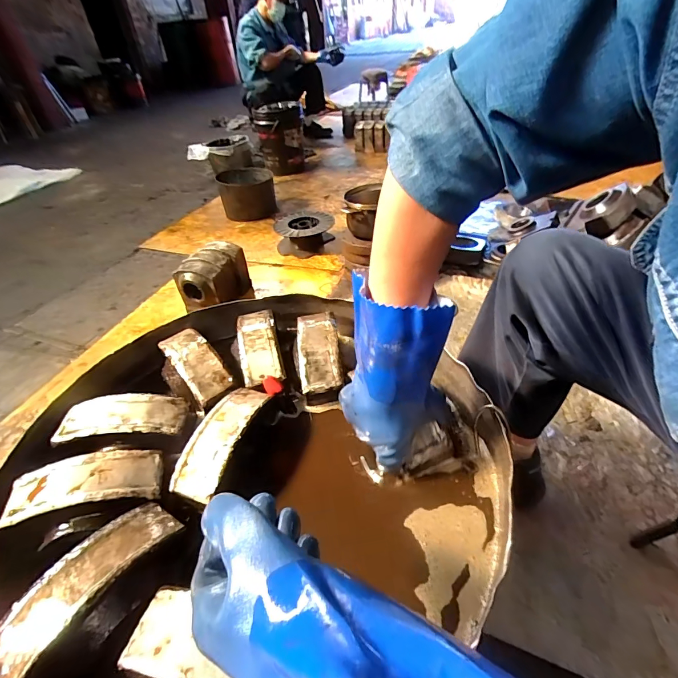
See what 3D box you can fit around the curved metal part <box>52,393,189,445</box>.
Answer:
[{"bbox_3d":[-0.287,0.102,0.510,0.159,0.025,0.061,-6,40,-4],"label":"curved metal part"}]

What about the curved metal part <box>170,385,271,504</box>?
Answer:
[{"bbox_3d":[-0.144,0.118,0.482,0.054,0.030,0.158,10,42,15],"label":"curved metal part"}]

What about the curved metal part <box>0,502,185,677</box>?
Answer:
[{"bbox_3d":[-0.234,0.219,0.360,0.058,0.030,0.160,23,47,28],"label":"curved metal part"}]

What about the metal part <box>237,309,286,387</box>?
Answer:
[{"bbox_3d":[-0.125,0.007,0.605,0.059,0.033,0.145,-11,41,-9],"label":"metal part"}]

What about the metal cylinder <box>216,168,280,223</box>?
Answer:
[{"bbox_3d":[-0.392,-0.640,1.721,0.253,0.178,0.198,-21,43,-20],"label":"metal cylinder"}]

